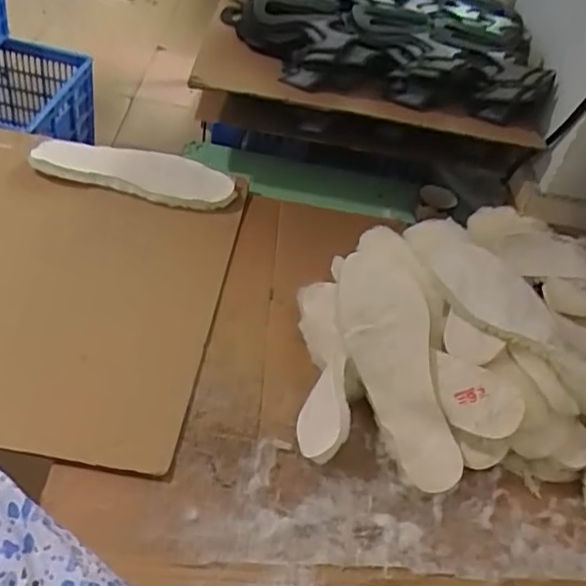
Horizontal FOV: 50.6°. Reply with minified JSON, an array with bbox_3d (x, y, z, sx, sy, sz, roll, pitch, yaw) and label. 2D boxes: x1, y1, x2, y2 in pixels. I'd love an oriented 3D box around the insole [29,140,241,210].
[{"bbox_3d":[-0.221,-0.172,0.874,0.278,0.027,0.077,13,63,-2],"label":"insole"}]

